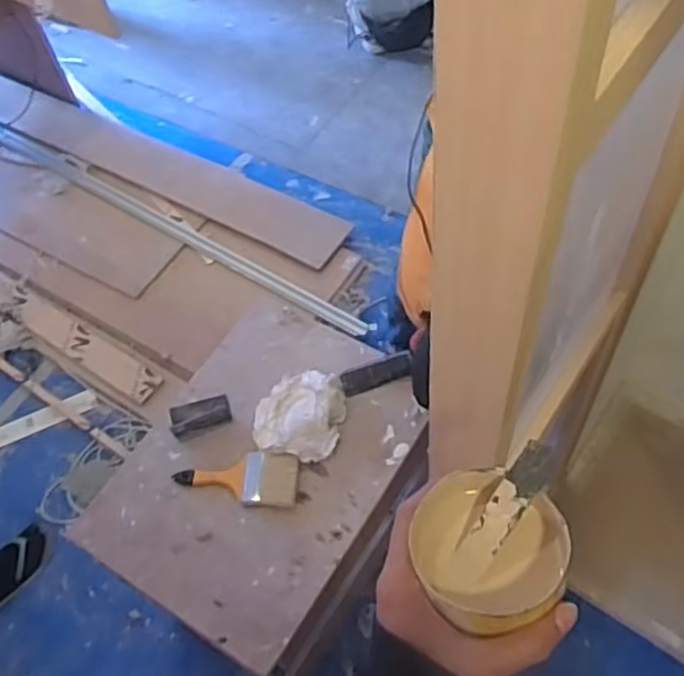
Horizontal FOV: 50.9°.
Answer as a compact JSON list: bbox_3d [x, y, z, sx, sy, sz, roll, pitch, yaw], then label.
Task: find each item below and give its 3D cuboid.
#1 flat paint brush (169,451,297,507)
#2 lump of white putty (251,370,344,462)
[{"bbox_3d":[-0.193,0.255,1.328,0.226,0.024,0.097,3,58,9],"label":"flat paint brush"},{"bbox_3d":[-0.081,0.146,1.396,0.169,0.032,0.180,12,59,14],"label":"lump of white putty"}]

